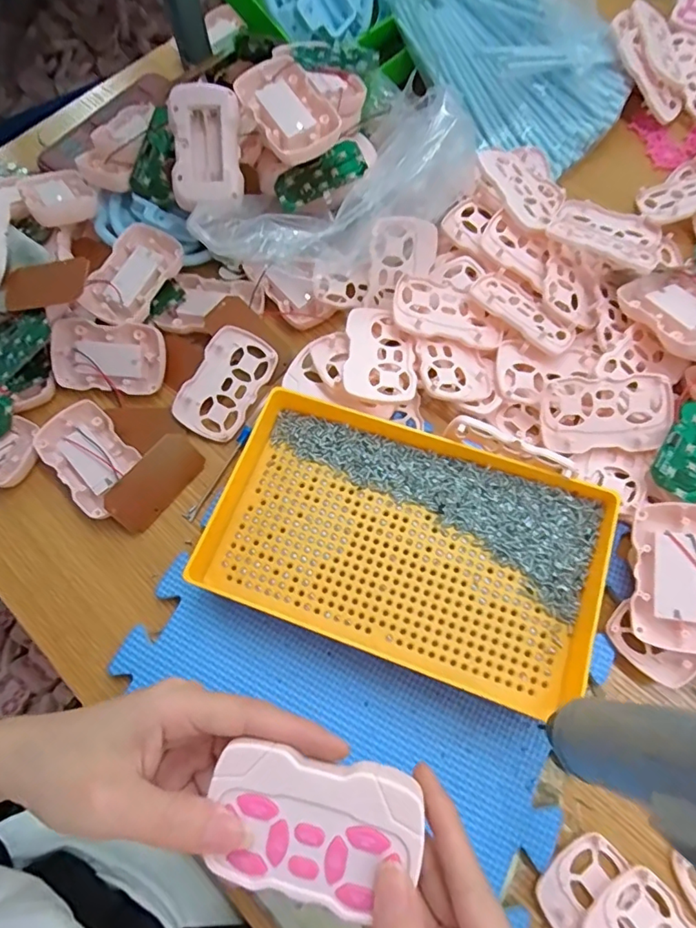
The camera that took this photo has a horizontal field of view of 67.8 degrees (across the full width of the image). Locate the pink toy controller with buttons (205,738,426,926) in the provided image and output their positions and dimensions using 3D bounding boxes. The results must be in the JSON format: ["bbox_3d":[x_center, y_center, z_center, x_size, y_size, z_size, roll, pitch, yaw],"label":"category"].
[{"bbox_3d":[-0.013,0.145,0.207,0.083,0.016,0.053,6,70,5],"label":"pink toy controller with buttons"}]

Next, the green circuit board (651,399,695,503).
[{"bbox_3d":[0.238,-0.010,0.358,0.037,0.005,0.075,30,73,13],"label":"green circuit board"}]

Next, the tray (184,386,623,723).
[{"bbox_3d":[0.041,0.053,0.345,0.259,0.030,0.148,19,71,9],"label":"tray"}]

